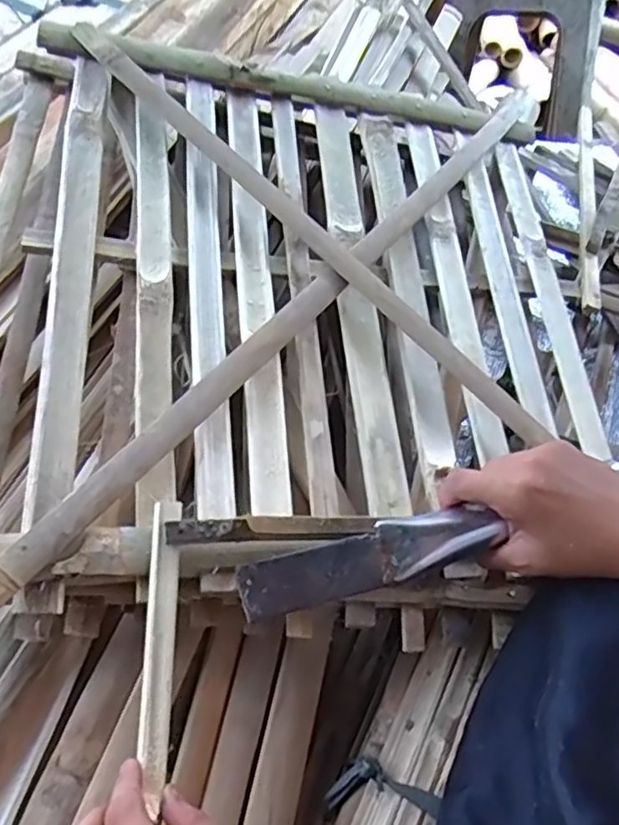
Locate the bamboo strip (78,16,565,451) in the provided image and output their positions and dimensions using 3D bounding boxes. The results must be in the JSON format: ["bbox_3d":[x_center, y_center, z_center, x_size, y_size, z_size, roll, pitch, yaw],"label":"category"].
[{"bbox_3d":[-0.006,-0.159,0.553,0.520,0.019,0.028,42,62,7],"label":"bamboo strip"}]

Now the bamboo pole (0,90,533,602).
[{"bbox_3d":[0.024,-0.125,0.540,0.026,0.017,0.681,31,59,20],"label":"bamboo pole"}]

